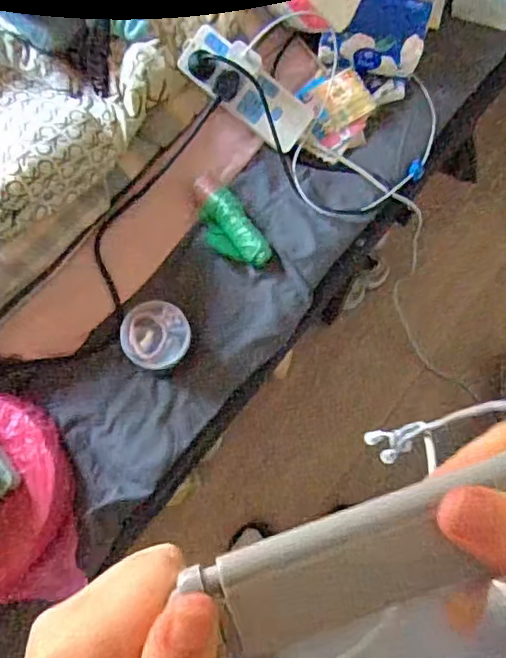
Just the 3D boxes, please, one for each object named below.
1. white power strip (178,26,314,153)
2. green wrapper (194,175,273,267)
[{"bbox_3d":[-0.009,-0.322,0.798,0.191,0.039,0.067,37,79,-12],"label":"white power strip"},{"bbox_3d":[-0.034,-0.138,0.784,0.060,0.028,0.137,-32,78,-7],"label":"green wrapper"}]

